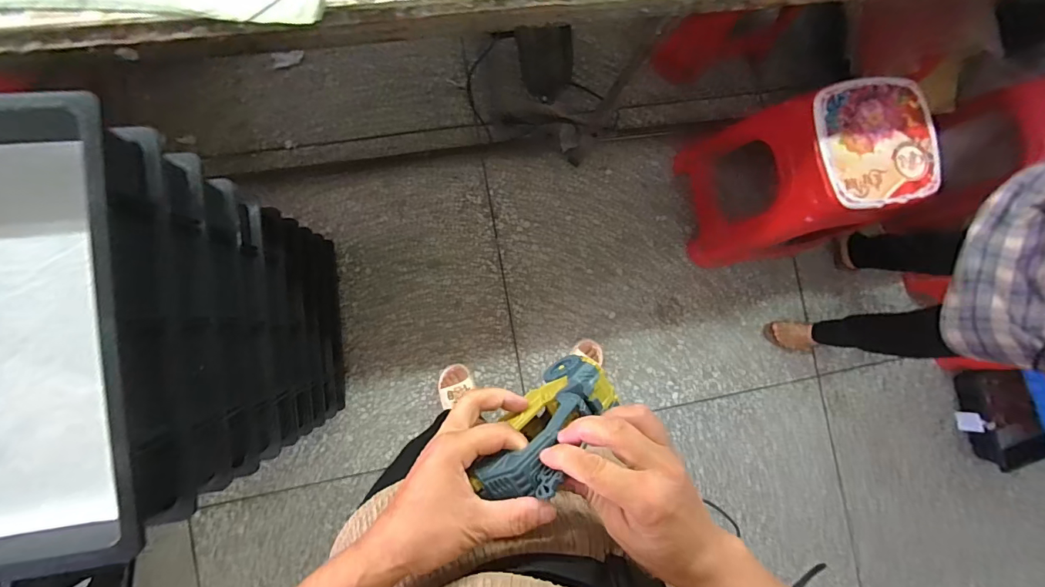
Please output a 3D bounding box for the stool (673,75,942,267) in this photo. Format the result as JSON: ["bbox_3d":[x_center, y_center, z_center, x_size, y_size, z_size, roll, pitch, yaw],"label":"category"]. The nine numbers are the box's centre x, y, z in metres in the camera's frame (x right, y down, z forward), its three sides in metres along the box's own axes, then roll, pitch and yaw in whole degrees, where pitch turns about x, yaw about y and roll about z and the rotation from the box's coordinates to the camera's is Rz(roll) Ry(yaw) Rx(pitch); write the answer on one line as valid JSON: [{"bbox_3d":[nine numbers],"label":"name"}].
[{"bbox_3d":[0.669,-0.284,1.125,0.303,0.508,0.347,-10,88,-8],"label":"stool"}]

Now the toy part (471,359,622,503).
[{"bbox_3d":[0.024,0.107,0.359,0.055,0.063,0.146,47,46,-2],"label":"toy part"}]

